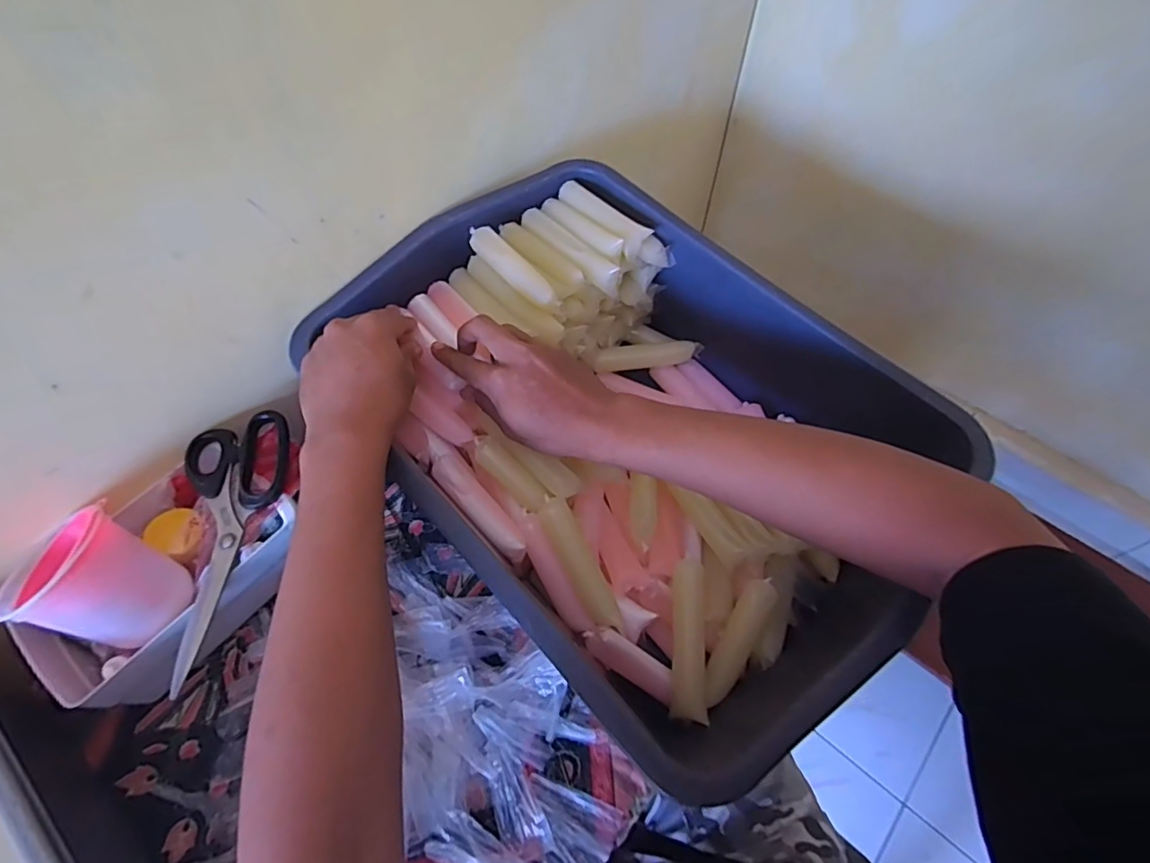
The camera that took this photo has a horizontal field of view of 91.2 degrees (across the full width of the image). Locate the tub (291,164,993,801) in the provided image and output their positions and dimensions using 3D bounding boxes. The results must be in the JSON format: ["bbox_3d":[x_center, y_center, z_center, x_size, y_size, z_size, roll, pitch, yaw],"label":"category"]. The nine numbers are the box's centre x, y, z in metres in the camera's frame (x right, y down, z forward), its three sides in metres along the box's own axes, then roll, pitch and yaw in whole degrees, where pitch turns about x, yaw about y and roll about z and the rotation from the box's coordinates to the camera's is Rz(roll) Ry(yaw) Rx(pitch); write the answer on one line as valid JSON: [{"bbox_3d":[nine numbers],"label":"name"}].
[{"bbox_3d":[0.039,-0.007,0.502,0.345,0.132,0.489,-40,68,-18],"label":"tub"}]

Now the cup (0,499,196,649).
[{"bbox_3d":[-0.348,0.116,0.416,0.073,0.091,0.067,-36,38,-2],"label":"cup"}]

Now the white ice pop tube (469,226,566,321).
[{"bbox_3d":[-0.055,-0.149,0.520,0.025,0.020,0.120,-40,68,-18],"label":"white ice pop tube"}]

